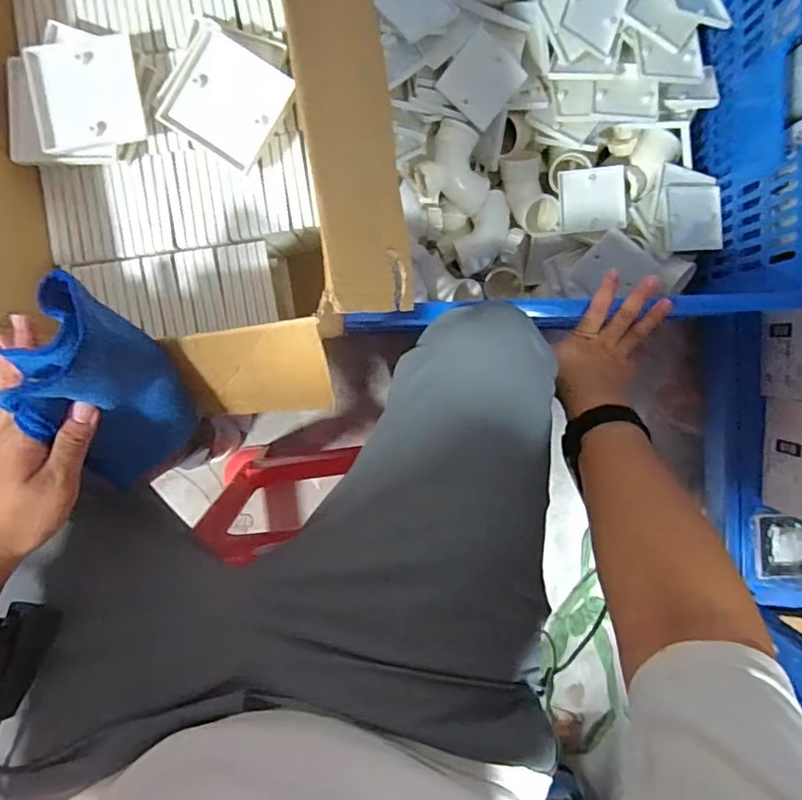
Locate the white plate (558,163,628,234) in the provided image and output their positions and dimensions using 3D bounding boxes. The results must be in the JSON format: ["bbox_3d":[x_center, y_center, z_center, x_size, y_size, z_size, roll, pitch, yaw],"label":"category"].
[{"bbox_3d":[0.259,-0.270,0.741,0.083,0.007,0.085,-2,96,19],"label":"white plate"}]

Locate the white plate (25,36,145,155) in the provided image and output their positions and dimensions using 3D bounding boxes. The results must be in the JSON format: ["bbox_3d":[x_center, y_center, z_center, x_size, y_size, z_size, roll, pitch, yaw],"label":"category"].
[{"bbox_3d":[-0.261,-0.254,0.458,0.084,0.018,0.084,-11,94,2],"label":"white plate"}]

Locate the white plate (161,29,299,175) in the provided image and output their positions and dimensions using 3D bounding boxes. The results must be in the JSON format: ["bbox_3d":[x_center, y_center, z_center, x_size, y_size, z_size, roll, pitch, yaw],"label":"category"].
[{"bbox_3d":[-0.146,-0.248,0.454,0.090,0.011,0.083,32,94,-1],"label":"white plate"}]

